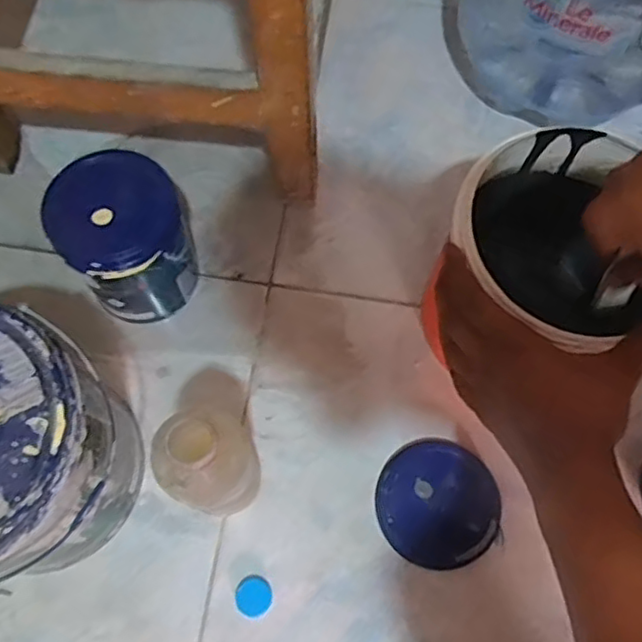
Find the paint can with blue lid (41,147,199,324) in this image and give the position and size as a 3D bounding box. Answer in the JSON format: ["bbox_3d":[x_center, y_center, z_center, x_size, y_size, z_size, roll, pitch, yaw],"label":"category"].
[{"bbox_3d":[-0.176,-0.077,0.591,0.105,0.146,0.115,0,71,-1],"label":"paint can with blue lid"}]

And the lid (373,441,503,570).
[{"bbox_3d":[0.105,0.165,0.577,0.108,0.016,0.106,34,73,10],"label":"lid"}]

